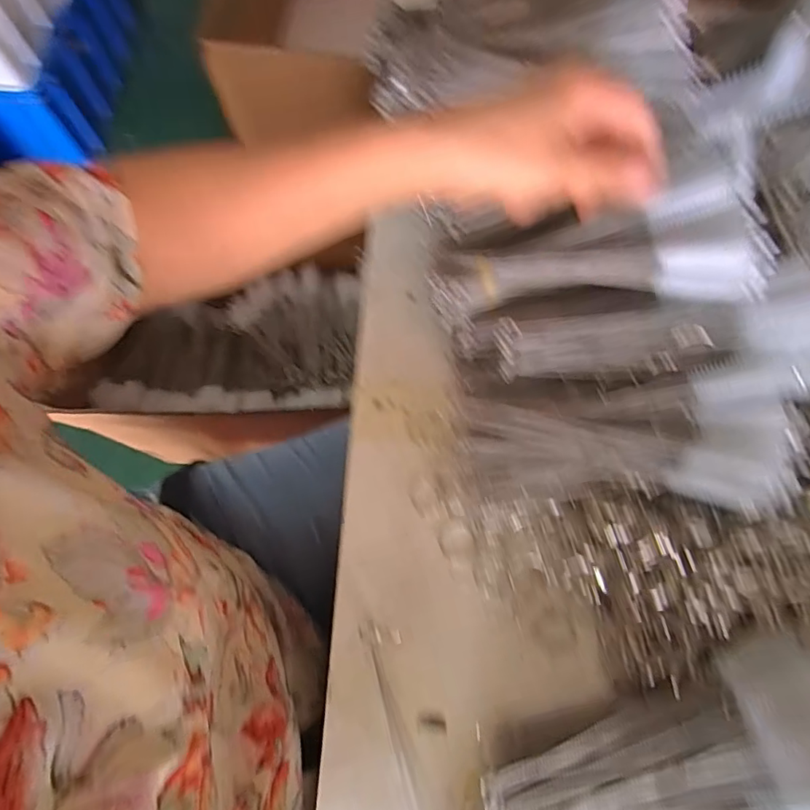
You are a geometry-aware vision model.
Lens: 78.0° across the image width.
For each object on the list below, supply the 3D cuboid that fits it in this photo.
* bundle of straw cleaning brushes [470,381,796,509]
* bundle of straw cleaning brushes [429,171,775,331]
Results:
[{"bbox_3d":[0.137,0.028,0.321,0.191,0.022,0.069,-2,73,13],"label":"bundle of straw cleaning brushes"},{"bbox_3d":[0.119,-0.093,0.331,0.200,0.028,0.066,-7,72,19],"label":"bundle of straw cleaning brushes"}]

